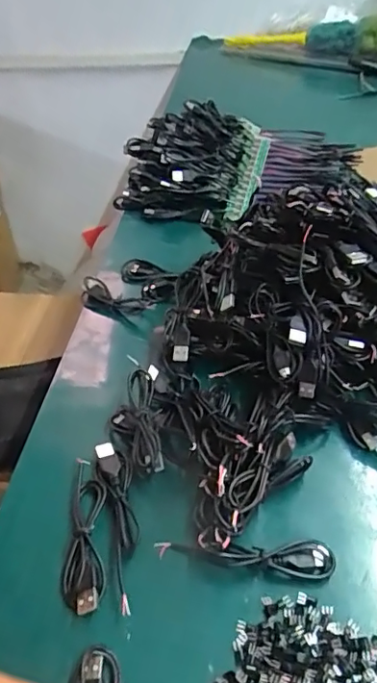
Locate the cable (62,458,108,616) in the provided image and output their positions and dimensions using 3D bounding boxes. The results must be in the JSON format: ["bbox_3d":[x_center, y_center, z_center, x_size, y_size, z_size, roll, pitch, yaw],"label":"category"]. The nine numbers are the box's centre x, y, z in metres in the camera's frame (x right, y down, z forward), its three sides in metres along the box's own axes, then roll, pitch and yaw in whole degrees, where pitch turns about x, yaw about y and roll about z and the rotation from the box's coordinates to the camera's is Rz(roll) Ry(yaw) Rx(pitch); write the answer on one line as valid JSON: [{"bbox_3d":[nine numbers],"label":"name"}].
[{"bbox_3d":[-0.067,0.123,0.358,0.025,0.011,0.108,-3,42,-2],"label":"cable"}]

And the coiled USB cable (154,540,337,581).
[{"bbox_3d":[0.037,0.136,0.349,0.112,0.011,0.022,3,42,5],"label":"coiled USB cable"}]

